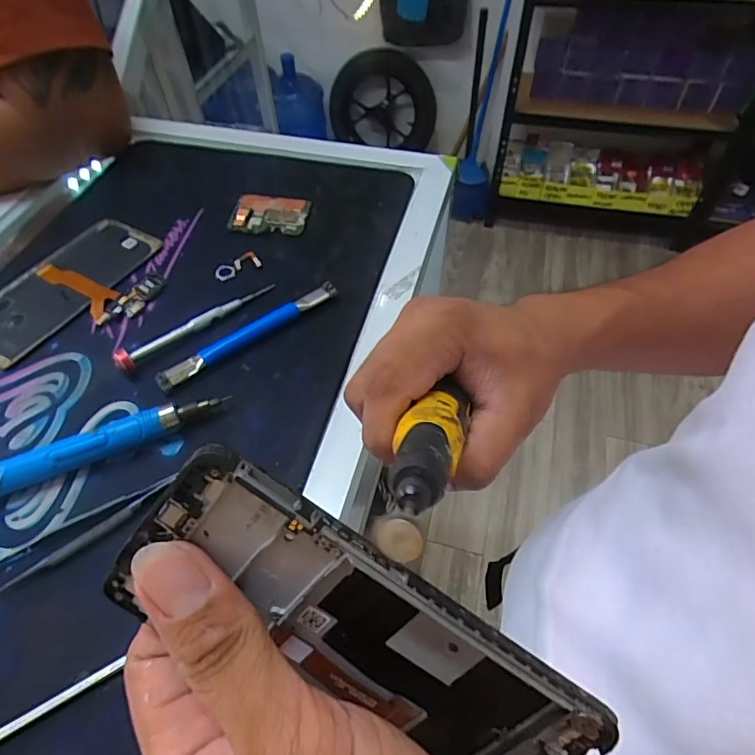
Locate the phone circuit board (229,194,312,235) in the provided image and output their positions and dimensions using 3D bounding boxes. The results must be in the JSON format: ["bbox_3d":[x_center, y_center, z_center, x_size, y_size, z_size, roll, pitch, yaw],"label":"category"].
[{"bbox_3d":[-0.096,-0.145,0.440,0.066,0.005,0.048,4,53,4],"label":"phone circuit board"}]

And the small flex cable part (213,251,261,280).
[{"bbox_3d":[-0.114,-0.090,0.402,0.036,0.004,0.020,-28,58,-19],"label":"small flex cable part"}]

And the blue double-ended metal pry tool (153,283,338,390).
[{"bbox_3d":[-0.088,-0.032,0.355,0.139,0.012,0.015,-33,60,-22],"label":"blue double-ended metal pry tool"}]

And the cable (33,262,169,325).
[{"bbox_3d":[-0.220,-0.081,0.397,0.104,0.008,0.058,34,61,23],"label":"cable"}]

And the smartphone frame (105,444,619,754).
[{"bbox_3d":[-0.003,0.082,0.151,0.151,0.061,0.004,35,23,-7],"label":"smartphone frame"}]

